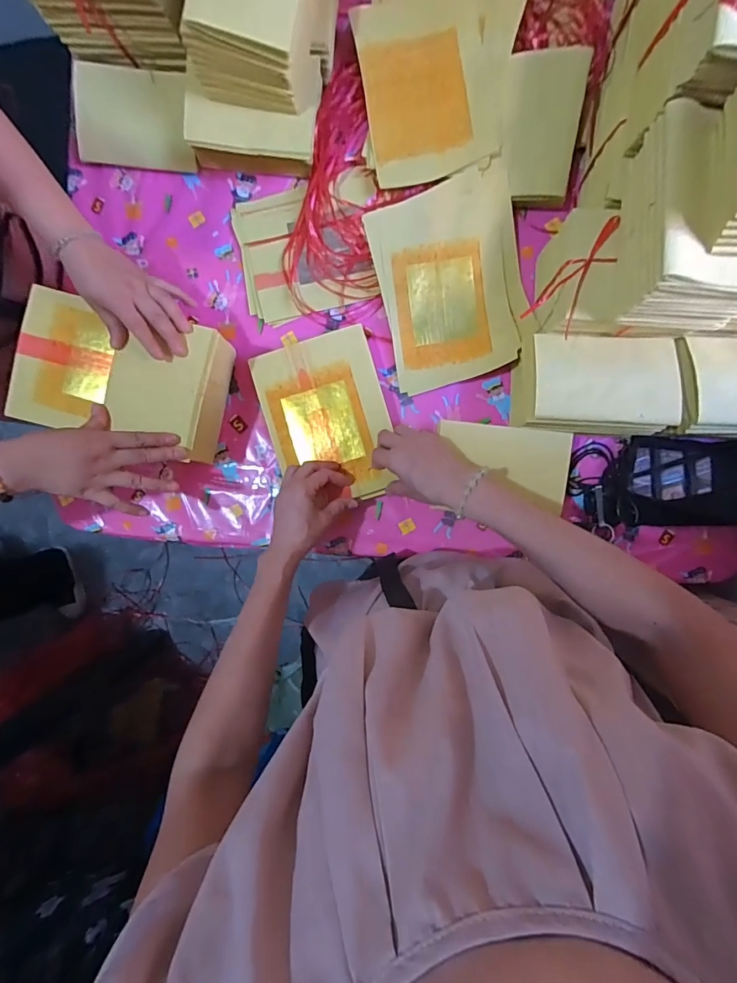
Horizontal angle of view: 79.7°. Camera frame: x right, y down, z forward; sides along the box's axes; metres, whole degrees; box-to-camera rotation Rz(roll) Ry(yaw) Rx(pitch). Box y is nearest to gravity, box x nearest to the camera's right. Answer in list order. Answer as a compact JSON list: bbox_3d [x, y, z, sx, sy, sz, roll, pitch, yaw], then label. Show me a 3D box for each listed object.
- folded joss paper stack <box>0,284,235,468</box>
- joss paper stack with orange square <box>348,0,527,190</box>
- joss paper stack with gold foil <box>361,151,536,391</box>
[{"bbox_3d":[-0.303,-0.143,0.578,0.224,0.115,0.159,15,93,2],"label":"folded joss paper stack"},{"bbox_3d":[0.090,-0.534,0.568,0.198,0.030,0.246,-4,92,3],"label":"joss paper stack with orange square"},{"bbox_3d":[0.111,-0.278,0.590,0.189,0.035,0.252,-14,92,3],"label":"joss paper stack with gold foil"}]

